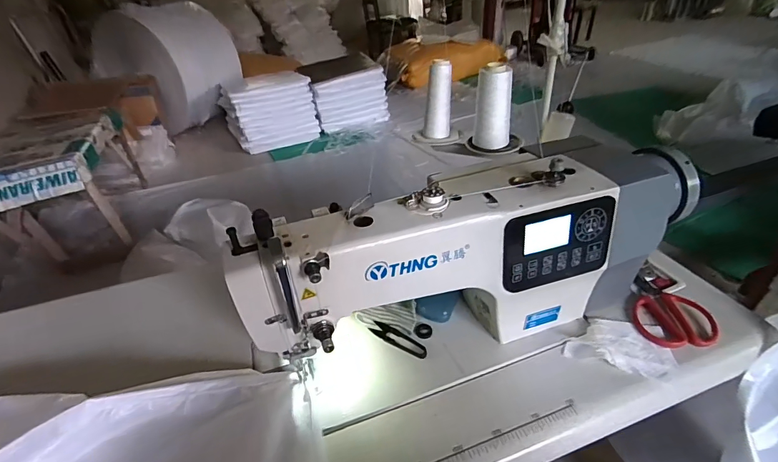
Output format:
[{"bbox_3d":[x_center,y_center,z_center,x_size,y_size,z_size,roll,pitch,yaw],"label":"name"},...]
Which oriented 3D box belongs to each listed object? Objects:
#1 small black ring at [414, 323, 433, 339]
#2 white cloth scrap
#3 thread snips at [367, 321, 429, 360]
[{"bbox_3d":[0.052,0.150,0.609,0.026,0.007,0.031,0,36,6],"label":"small black ring"},{"bbox_3d":[0.319,0.154,0.567,0.136,0.011,0.089,8,38,17],"label":"white cloth scrap"},{"bbox_3d":[0.013,0.158,0.594,0.095,0.006,0.022,22,44,32],"label":"thread snips"}]

